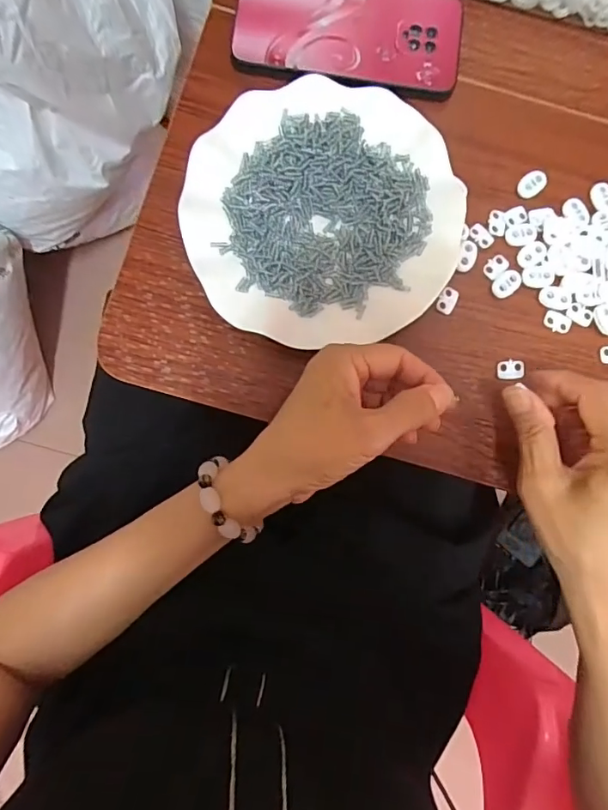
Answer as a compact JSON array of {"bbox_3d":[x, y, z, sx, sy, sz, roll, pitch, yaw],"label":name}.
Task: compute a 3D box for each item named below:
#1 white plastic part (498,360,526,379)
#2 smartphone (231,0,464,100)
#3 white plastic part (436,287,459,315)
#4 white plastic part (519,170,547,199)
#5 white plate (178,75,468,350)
[{"bbox_3d":[0.146,-0.025,0.347,0.019,0.005,0.013,-2,85,-2],"label":"white plastic part"},{"bbox_3d":[0.033,-0.274,0.361,0.164,0.007,0.085,4,85,-2],"label":"smartphone"},{"bbox_3d":[0.102,-0.074,0.349,0.012,0.004,0.019,26,84,0],"label":"white plastic part"},{"bbox_3d":[0.168,-0.162,0.361,0.016,0.005,0.021,39,85,2],"label":"white plastic part"},{"bbox_3d":[0.013,-0.131,0.340,0.181,0.026,0.182,0,85,-2],"label":"white plate"}]

